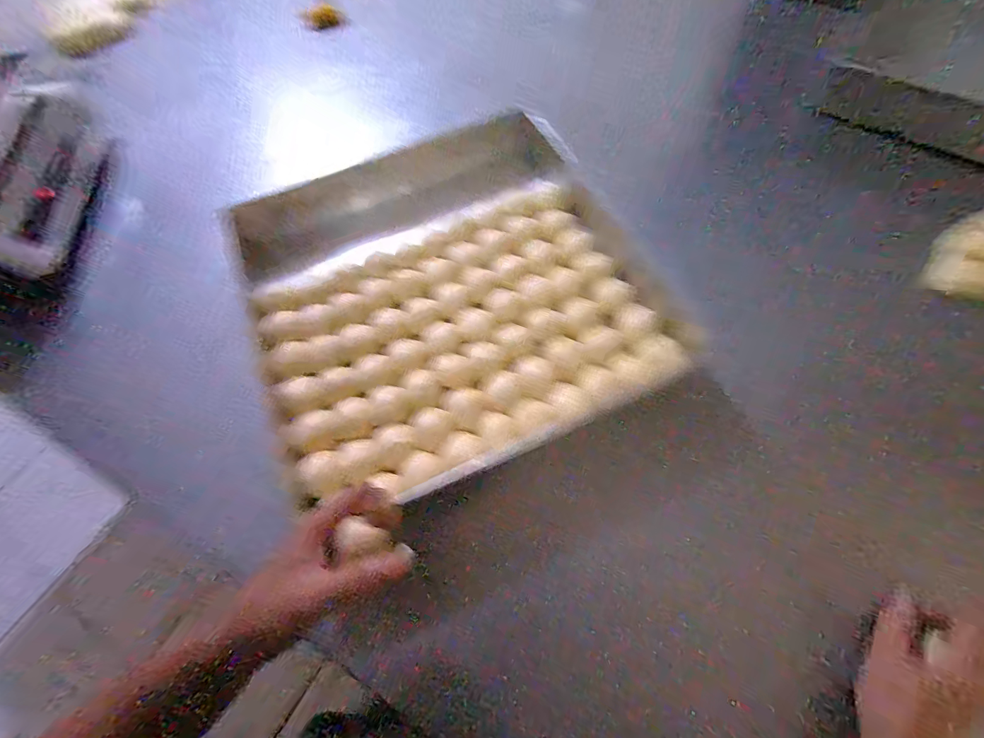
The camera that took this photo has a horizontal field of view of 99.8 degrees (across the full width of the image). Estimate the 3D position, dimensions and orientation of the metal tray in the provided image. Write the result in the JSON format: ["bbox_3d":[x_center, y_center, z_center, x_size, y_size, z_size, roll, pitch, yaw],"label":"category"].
[{"bbox_3d":[-0.056,-0.103,0.468,0.438,0.051,0.438,-27,67,-8],"label":"metal tray"}]

